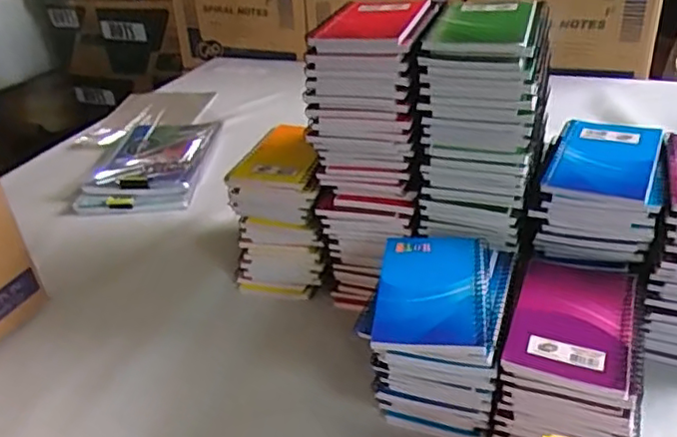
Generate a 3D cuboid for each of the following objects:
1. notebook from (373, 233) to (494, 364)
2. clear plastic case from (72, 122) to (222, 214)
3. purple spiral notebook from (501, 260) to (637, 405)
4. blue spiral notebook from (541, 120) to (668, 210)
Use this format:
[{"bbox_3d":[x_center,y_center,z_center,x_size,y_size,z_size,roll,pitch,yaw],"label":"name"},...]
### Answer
[{"bbox_3d":[0.075,0.056,0.486,0.083,0.011,0.129,2,32,11],"label":"notebook"},{"bbox_3d":[-0.283,-0.089,0.942,0.173,0.031,0.246,-4,31,1],"label":"clear plastic case"},{"bbox_3d":[0.176,0.078,0.463,0.082,0.013,0.133,10,34,22],"label":"purple spiral notebook"},{"bbox_3d":[0.236,-0.052,0.540,0.089,0.014,0.129,12,35,25],"label":"blue spiral notebook"}]

